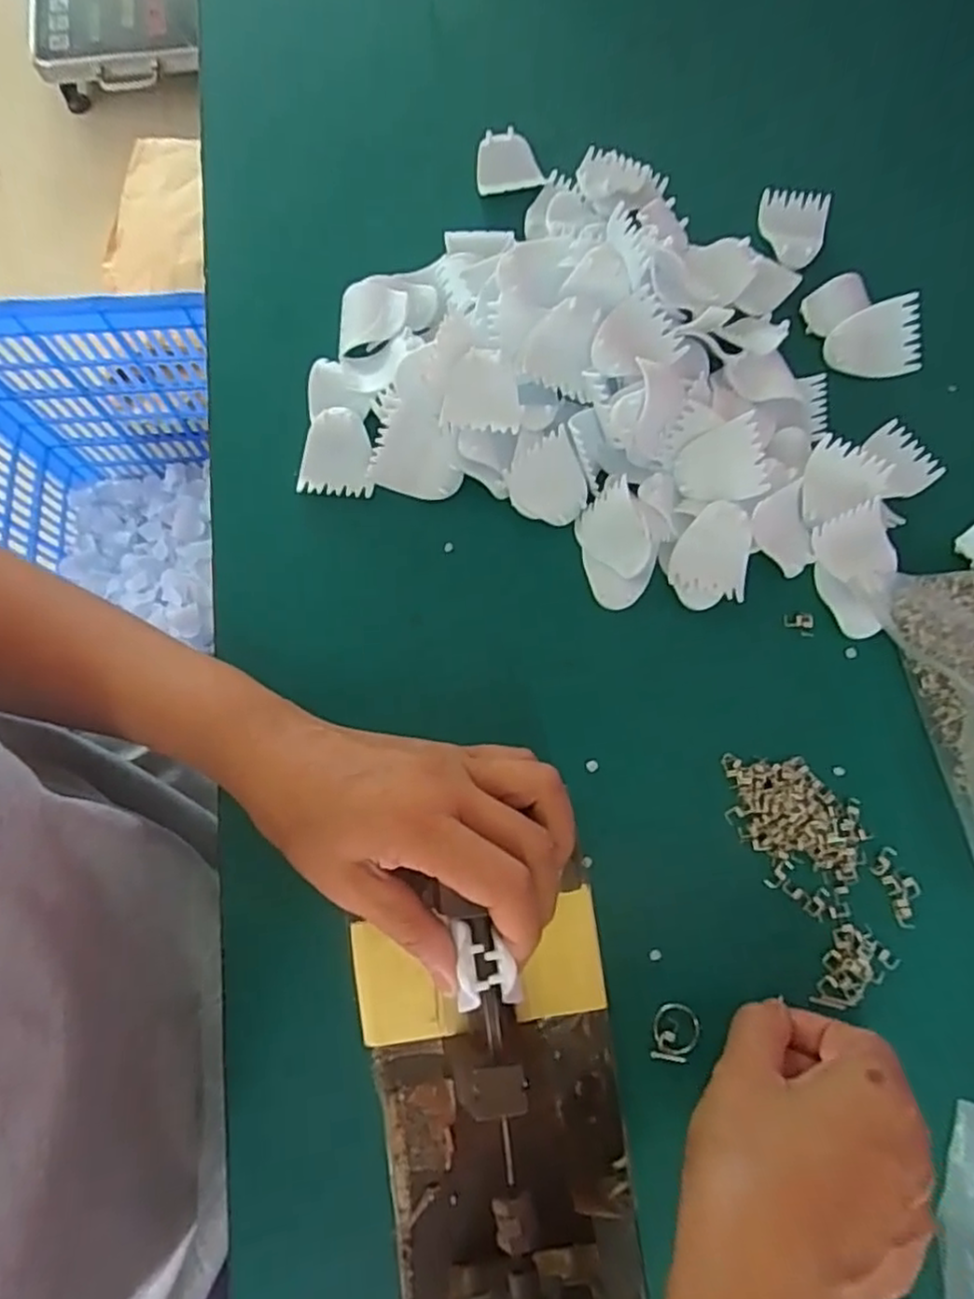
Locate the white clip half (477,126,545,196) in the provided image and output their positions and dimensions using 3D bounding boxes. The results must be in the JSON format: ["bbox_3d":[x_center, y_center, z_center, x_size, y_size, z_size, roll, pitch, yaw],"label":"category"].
[{"bbox_3d":[0.012,-0.296,0.416,0.039,0.009,0.040,-6,77,-2],"label":"white clip half"}]

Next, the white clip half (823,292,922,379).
[{"bbox_3d":[0.217,-0.173,0.387,0.049,0.006,0.041,-9,103,12],"label":"white clip half"}]

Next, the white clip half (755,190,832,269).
[{"bbox_3d":[0.184,-0.253,0.414,0.040,0.010,0.049,13,76,3],"label":"white clip half"}]

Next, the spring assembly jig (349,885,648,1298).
[{"bbox_3d":[0.010,0.223,0.266,0.107,0.061,0.226,-8,76,-2],"label":"spring assembly jig"}]

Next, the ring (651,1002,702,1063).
[{"bbox_3d":[0.086,0.172,0.307,0.022,0.004,0.024,0,76,0],"label":"ring"}]

